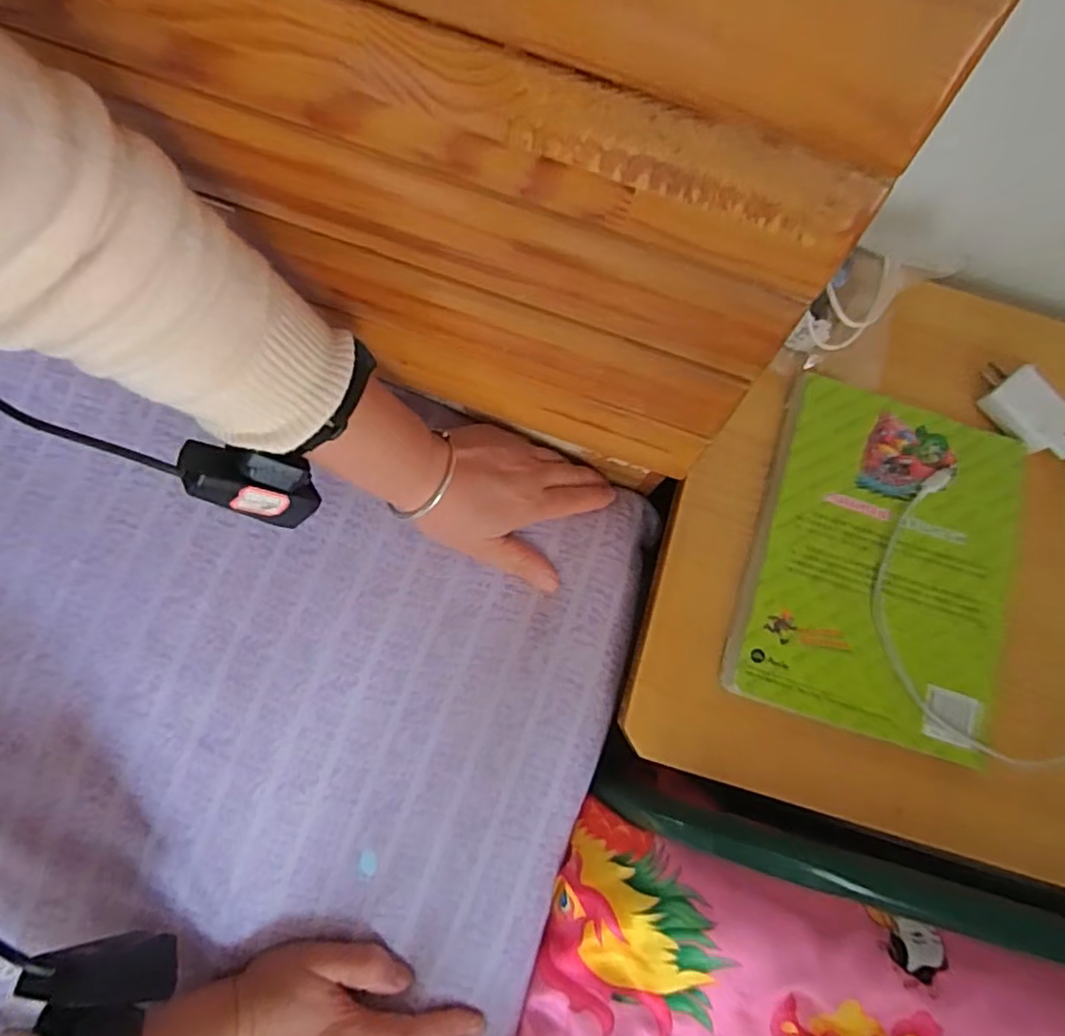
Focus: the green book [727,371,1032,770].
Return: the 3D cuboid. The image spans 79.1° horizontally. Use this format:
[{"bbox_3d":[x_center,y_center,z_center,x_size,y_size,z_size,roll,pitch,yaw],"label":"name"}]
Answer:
[{"bbox_3d":[0.232,0.029,0.430,0.166,0.013,0.224,17,78,3],"label":"green book"}]

